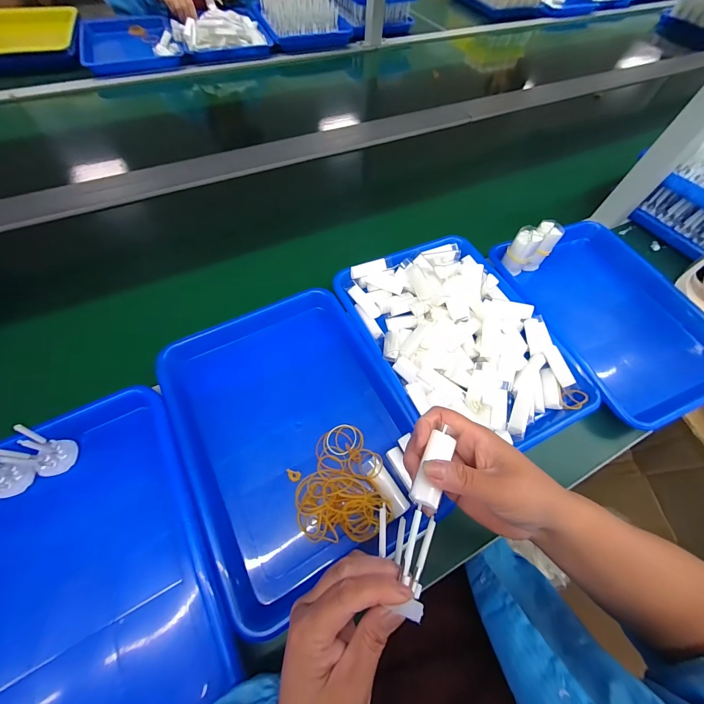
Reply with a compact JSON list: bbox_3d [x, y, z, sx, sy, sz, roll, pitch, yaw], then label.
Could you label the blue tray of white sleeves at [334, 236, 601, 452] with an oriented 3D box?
[{"bbox_3d":[0.145,-0.030,0.415,0.242,0.044,0.316,-20,65,-13],"label":"blue tray of white sleeves"}]

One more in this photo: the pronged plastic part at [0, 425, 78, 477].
[{"bbox_3d":[-0.315,0.103,0.305,0.030,0.063,0.037,15,62,5],"label":"pronged plastic part"}]

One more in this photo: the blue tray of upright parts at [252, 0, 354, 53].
[{"bbox_3d":[-0.160,-1.040,0.939,0.246,0.075,0.266,-16,64,-11],"label":"blue tray of upright parts"}]

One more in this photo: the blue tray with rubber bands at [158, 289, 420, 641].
[{"bbox_3d":[-0.067,0.084,0.371,0.247,0.048,0.316,-25,66,-15],"label":"blue tray with rubber bands"}]

